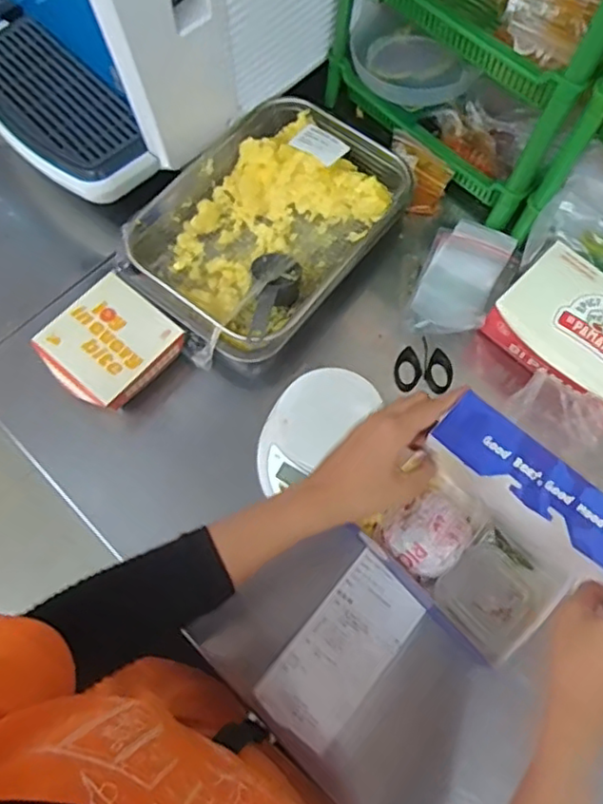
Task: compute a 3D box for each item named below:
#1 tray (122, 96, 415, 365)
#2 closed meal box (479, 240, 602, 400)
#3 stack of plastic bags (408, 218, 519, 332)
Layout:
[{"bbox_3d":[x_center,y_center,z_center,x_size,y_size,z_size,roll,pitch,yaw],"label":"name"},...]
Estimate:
[{"bbox_3d":[-0.039,-0.195,0.710,0.220,0.063,0.313,36,72,11],"label":"tray"},{"bbox_3d":[0.292,-0.068,0.650,0.116,0.045,0.173,-41,76,-15],"label":"closed meal box"},{"bbox_3d":[0.182,-0.141,0.715,0.087,0.015,0.158,22,70,6],"label":"stack of plastic bags"}]

